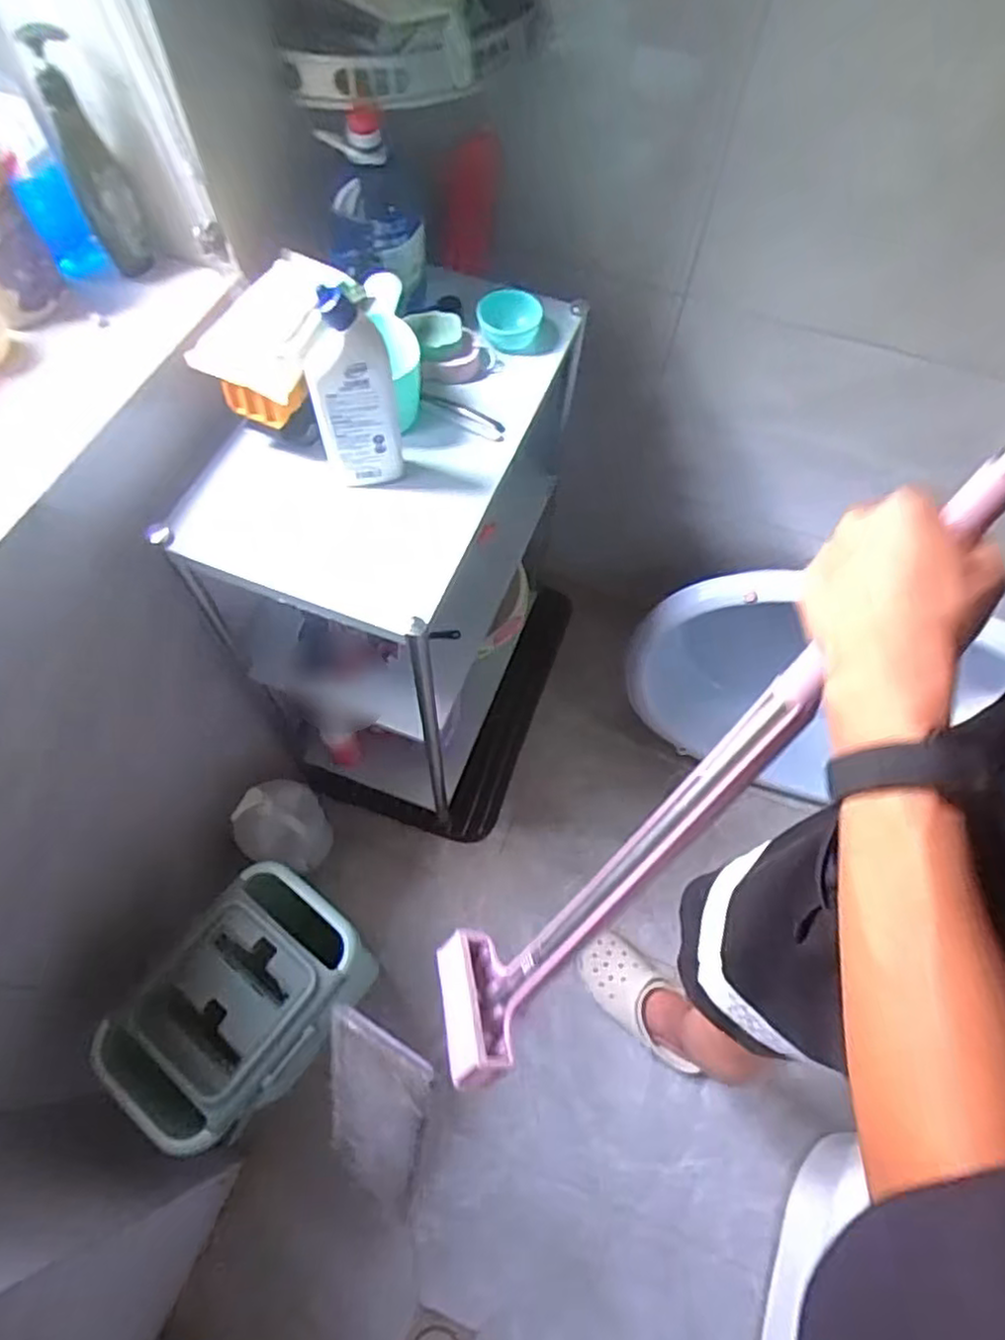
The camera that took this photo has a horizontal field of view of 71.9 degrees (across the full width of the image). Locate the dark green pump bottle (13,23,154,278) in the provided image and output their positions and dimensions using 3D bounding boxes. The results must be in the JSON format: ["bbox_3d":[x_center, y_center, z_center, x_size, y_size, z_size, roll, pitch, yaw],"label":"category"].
[{"bbox_3d":[-0.460,-0.566,0.770,0.053,0.232,0.049,-35,67,-16],"label":"dark green pump bottle"}]

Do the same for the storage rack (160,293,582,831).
[{"bbox_3d":[-0.129,-0.149,1.277,0.408,0.863,0.665,20,64,11],"label":"storage rack"}]

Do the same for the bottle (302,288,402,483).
[{"bbox_3d":[-0.167,-0.304,0.764,0.087,0.242,0.060,-15,64,-10],"label":"bottle"}]

